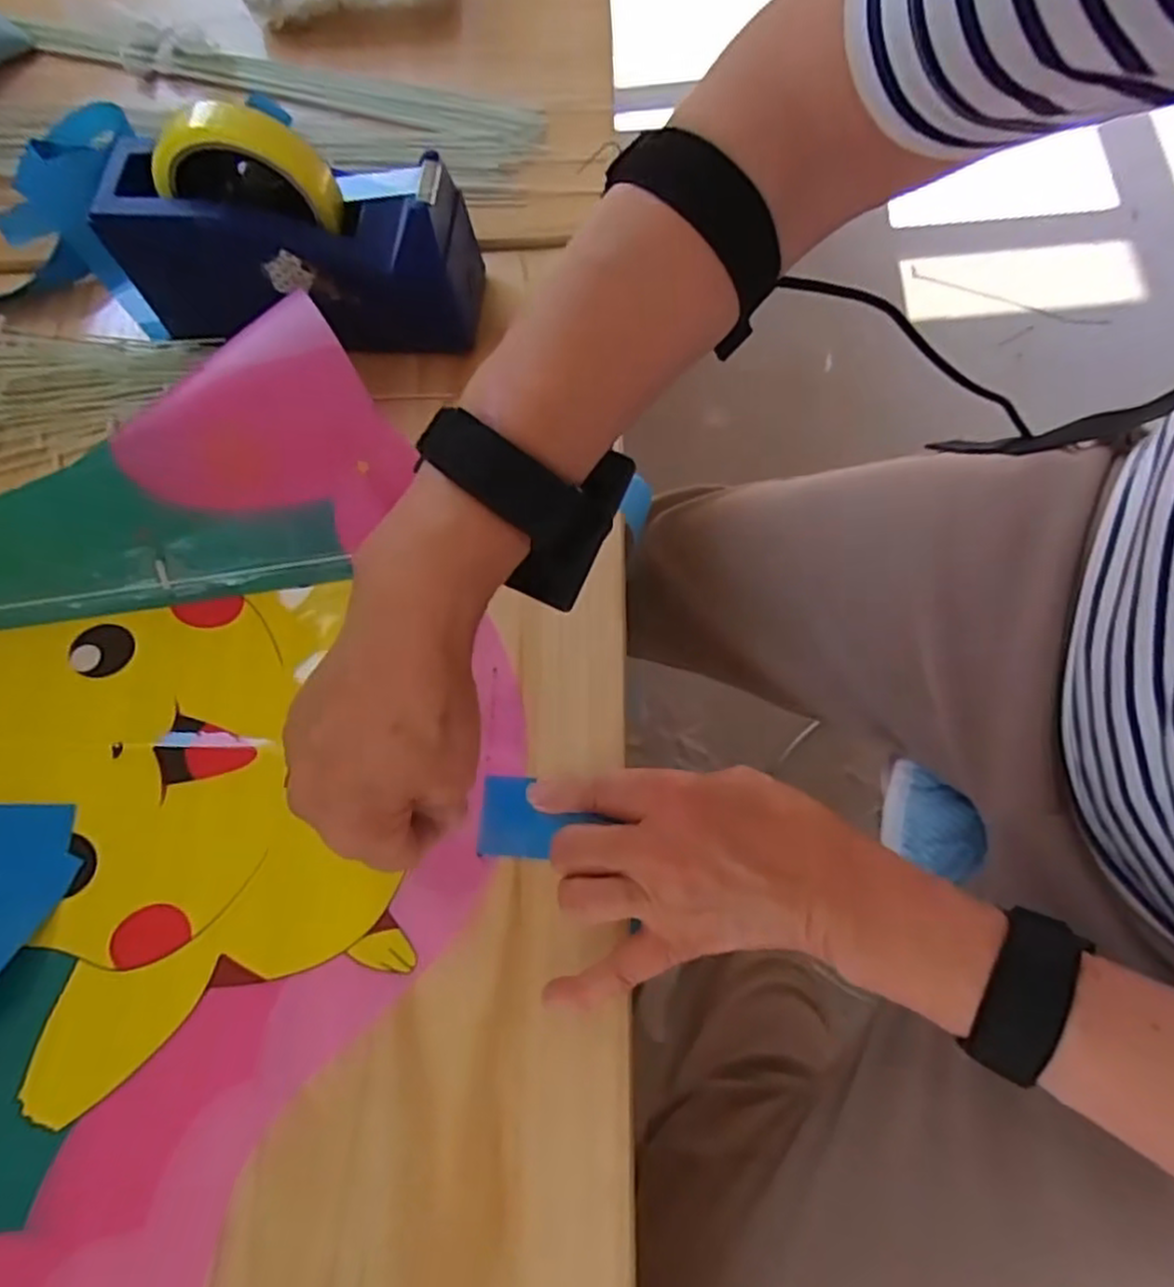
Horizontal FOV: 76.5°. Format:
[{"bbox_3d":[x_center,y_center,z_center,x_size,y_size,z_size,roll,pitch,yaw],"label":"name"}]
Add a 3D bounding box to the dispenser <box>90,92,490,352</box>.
[{"bbox_3d":[-0.173,-0.243,0.441,0.206,0.121,0.068,3,72,3],"label":"dispenser"}]

